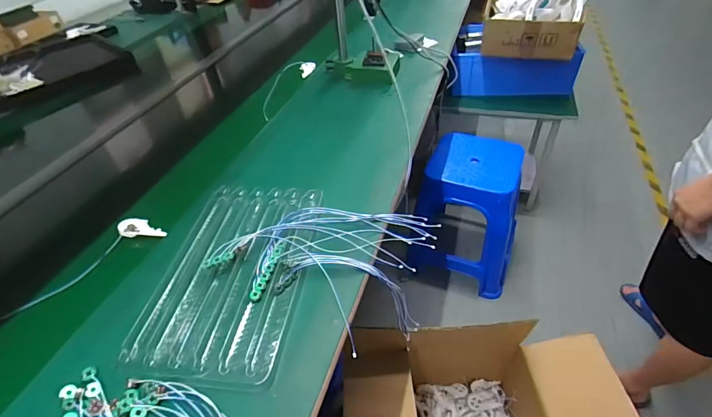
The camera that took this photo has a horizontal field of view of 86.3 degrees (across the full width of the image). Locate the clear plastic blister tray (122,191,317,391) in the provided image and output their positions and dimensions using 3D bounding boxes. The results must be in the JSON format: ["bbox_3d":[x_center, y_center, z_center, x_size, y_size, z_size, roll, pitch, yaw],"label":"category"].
[{"bbox_3d":[-0.198,0.091,0.631,0.228,0.018,0.379,1,43,8],"label":"clear plastic blister tray"}]

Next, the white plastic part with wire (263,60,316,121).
[{"bbox_3d":[-0.208,-0.370,1.127,0.084,0.028,0.351,5,44,13],"label":"white plastic part with wire"}]

